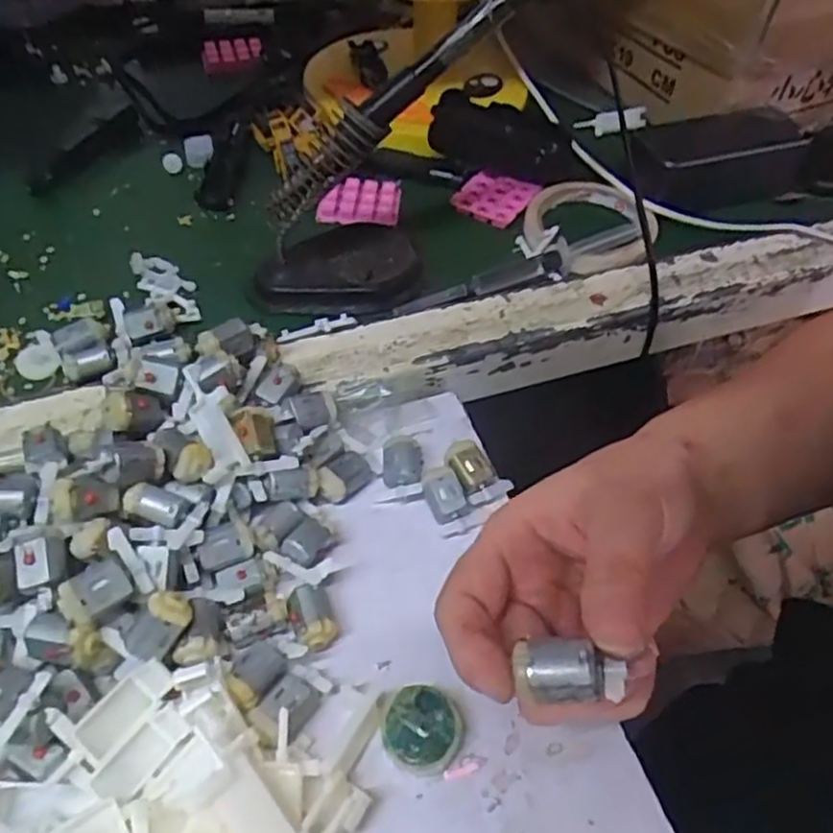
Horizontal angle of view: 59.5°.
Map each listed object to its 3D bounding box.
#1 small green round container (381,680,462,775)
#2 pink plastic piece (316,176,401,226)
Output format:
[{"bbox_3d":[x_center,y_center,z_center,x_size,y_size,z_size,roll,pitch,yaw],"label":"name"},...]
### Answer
[{"bbox_3d":[0.002,0.133,0.311,0.033,0.017,0.033,1,51,-2],"label":"small green round container"},{"bbox_3d":[-0.042,-0.161,0.545,0.057,0.009,0.048,3,51,0],"label":"pink plastic piece"}]

